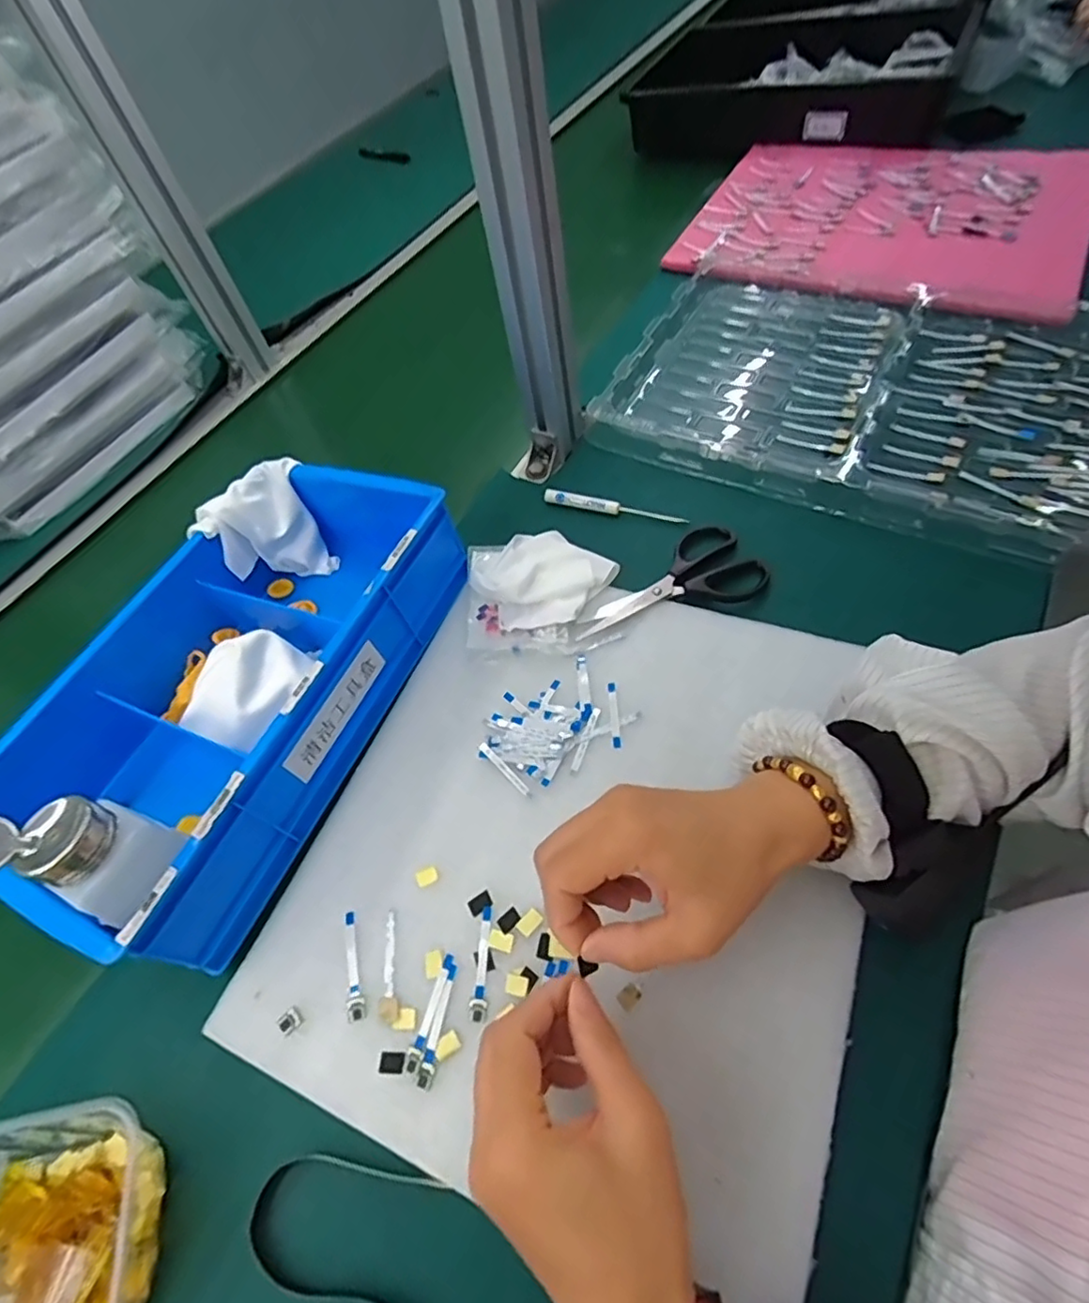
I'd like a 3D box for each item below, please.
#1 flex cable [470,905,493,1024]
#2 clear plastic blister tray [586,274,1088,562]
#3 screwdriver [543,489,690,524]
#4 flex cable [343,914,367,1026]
[{"bbox_3d":[-0.036,0.181,0.357,0.009,0.004,0.060,-3,57,8],"label":"flex cable"},{"bbox_3d":[0.304,-0.236,0.555,0.456,0.033,0.293,24,68,23],"label":"clear plastic blister tray"},{"bbox_3d":[0.062,-0.128,0.543,0.128,0.014,0.013,11,60,17],"label":"screwdriver"},{"bbox_3d":[-0.114,0.187,0.364,0.011,0.004,0.060,-15,56,0],"label":"flex cable"}]

